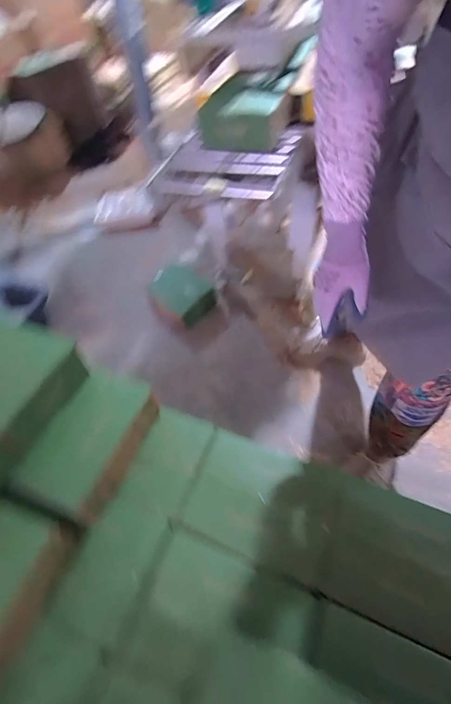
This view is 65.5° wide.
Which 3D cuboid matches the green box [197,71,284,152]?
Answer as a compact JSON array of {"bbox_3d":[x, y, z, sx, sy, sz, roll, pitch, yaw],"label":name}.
[{"bbox_3d":[0.053,-0.632,0.928,0.200,0.101,0.268,6,54,9],"label":"green box"}]

